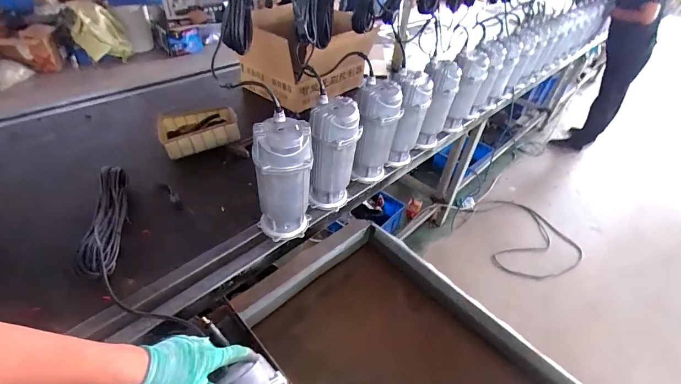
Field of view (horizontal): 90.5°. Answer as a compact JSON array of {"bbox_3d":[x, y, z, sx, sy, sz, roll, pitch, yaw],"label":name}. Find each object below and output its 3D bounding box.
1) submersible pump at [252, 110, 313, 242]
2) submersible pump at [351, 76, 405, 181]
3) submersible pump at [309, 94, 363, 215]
[{"bbox_3d":[-0.135,-0.015,0.807,0.122,0.307,0.104,-2,42,-10],"label":"submersible pump"},{"bbox_3d":[0.102,-0.166,1.008,0.126,0.288,0.127,11,41,5],"label":"submersible pump"},{"bbox_3d":[-0.022,-0.088,0.909,0.119,0.301,0.119,16,42,10],"label":"submersible pump"}]

